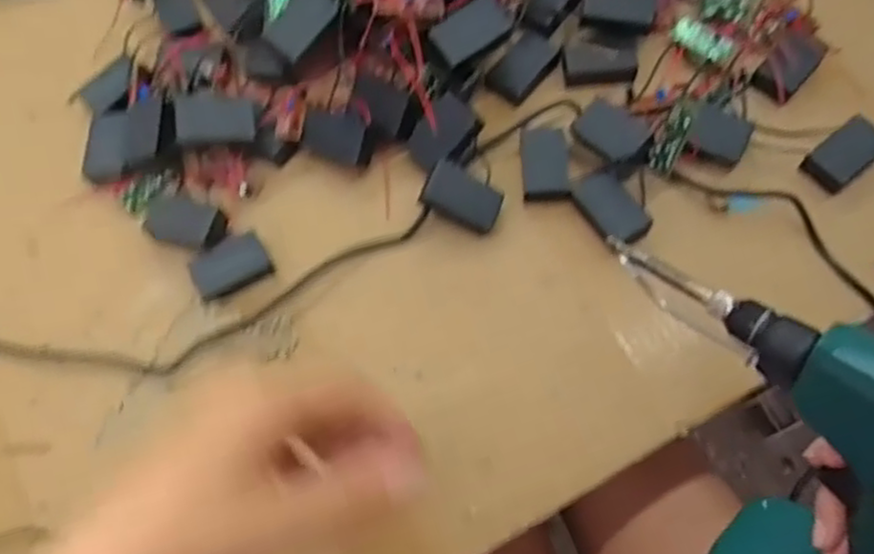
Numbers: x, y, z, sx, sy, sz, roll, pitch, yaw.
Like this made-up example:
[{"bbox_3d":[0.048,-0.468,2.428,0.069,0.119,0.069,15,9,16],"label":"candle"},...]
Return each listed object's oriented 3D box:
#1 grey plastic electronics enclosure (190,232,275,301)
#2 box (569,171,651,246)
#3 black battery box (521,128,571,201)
[{"bbox_3d":[-0.130,-0.007,0.469,0.047,0.012,0.029,-28,74,-9],"label":"grey plastic electronics enclosure"},{"bbox_3d":[0.111,-0.044,0.473,0.028,0.020,0.049,-34,75,-11],"label":"box"},{"bbox_3d":[0.071,-0.075,0.485,0.029,0.008,0.048,-6,75,20],"label":"black battery box"}]

